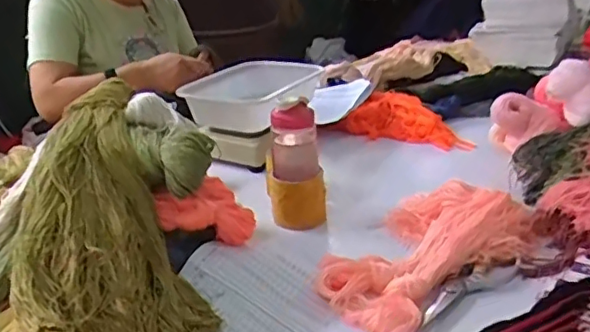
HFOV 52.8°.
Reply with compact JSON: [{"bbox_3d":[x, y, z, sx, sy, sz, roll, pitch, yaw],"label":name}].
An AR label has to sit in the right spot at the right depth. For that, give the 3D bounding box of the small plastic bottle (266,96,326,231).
[{"bbox_3d":[0.001,-0.010,0.907,0.084,0.185,0.097,-4,23,-2],"label":"small plastic bottle"}]

